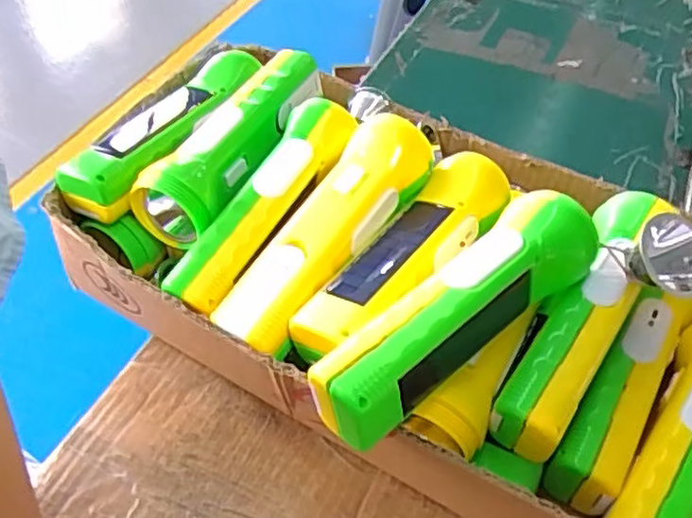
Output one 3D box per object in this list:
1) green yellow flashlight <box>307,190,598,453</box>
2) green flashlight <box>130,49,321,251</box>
[{"bbox_3d":[0.053,0.024,0.327,0.166,0.048,0.046,-30,57,-29],"label":"green yellow flashlight"},{"bbox_3d":[-0.064,-0.075,0.434,0.051,0.046,0.155,24,50,15],"label":"green flashlight"}]

